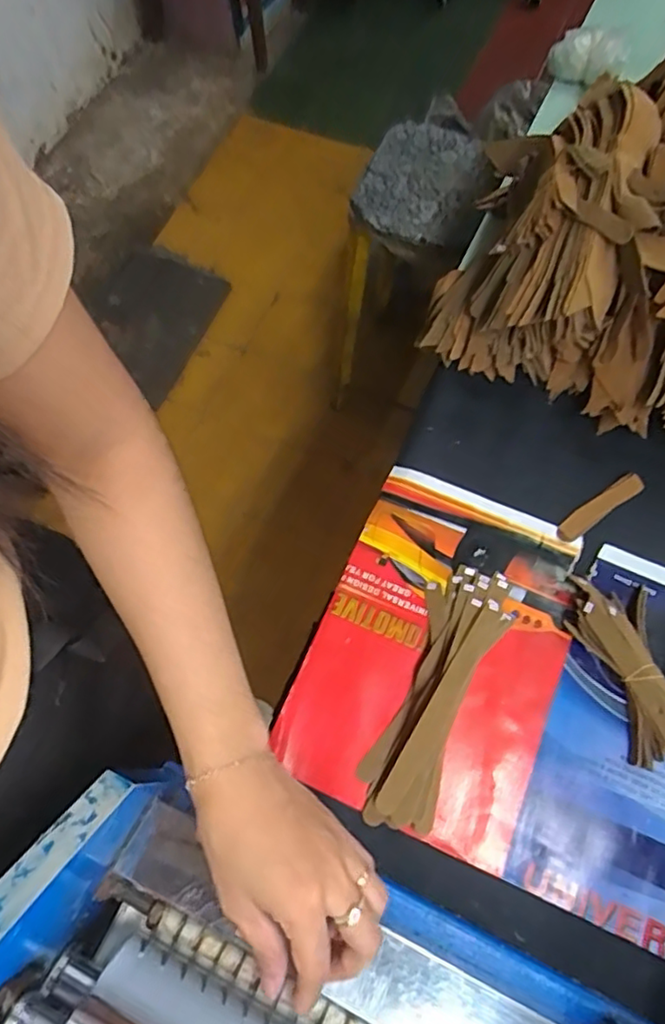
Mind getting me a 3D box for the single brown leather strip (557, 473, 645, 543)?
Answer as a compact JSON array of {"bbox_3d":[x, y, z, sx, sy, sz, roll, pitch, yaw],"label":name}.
[{"bbox_3d":[0.248,-0.004,0.576,0.092,0.005,0.021,-35,89,-6],"label":"single brown leather strip"}]

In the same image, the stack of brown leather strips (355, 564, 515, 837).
[{"bbox_3d":[0.083,0.140,0.499,0.072,0.039,0.223,25,70,11],"label":"stack of brown leather strips"}]

